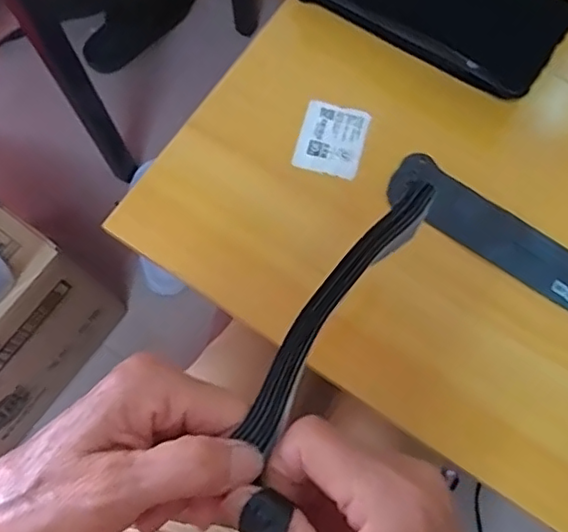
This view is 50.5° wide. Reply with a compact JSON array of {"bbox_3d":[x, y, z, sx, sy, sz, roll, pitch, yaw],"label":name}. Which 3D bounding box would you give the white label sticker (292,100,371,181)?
[{"bbox_3d":[0.037,-0.097,0.462,0.049,0.004,0.058,16,73,2],"label":"white label sticker"}]

